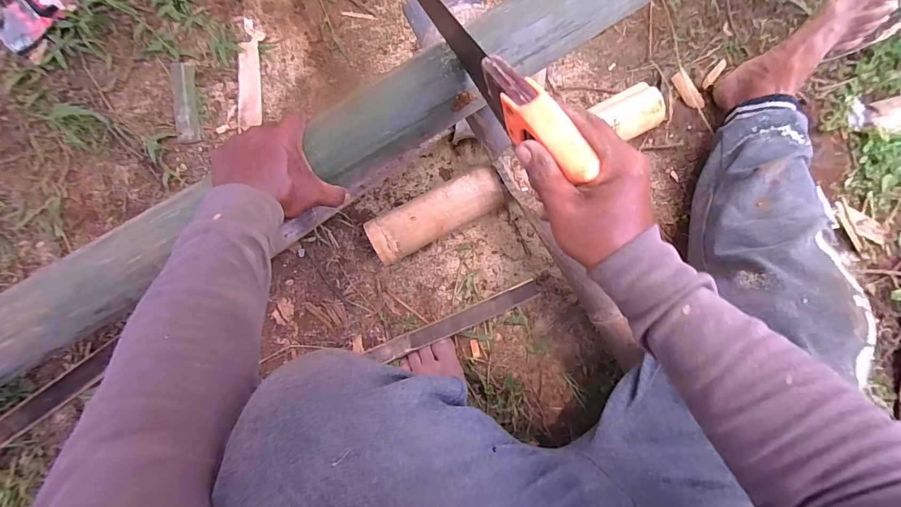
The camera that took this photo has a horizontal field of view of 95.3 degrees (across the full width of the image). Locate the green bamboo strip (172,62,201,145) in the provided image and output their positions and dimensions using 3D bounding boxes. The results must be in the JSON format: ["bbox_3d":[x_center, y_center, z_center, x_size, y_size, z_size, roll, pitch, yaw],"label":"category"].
[{"bbox_3d":[-0.431,-0.248,0.667,0.037,0.007,0.144,-13,80,-3],"label":"green bamboo strip"}]

